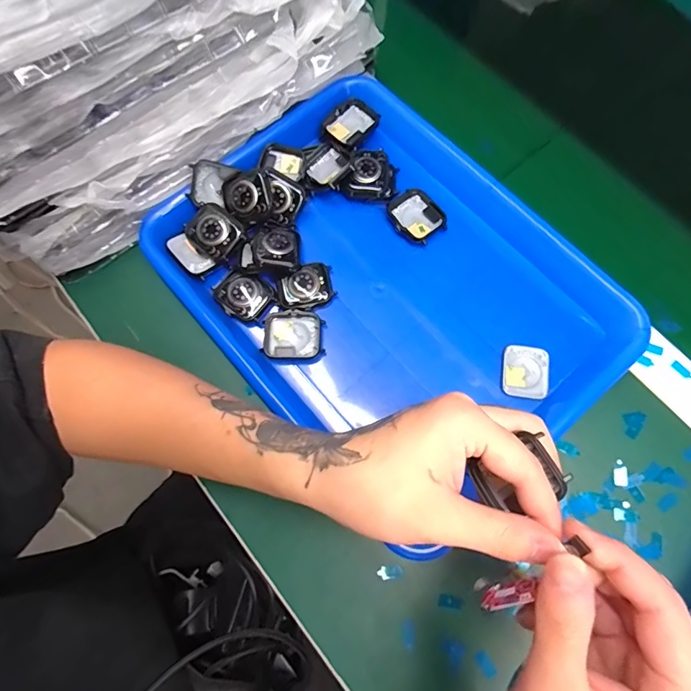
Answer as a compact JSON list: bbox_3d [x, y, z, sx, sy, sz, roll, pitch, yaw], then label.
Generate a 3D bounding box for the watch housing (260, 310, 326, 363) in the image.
[{"bbox_3d":[-0.040,-0.006,0.339,0.047,0.012,0.039,2,73,2],"label":"watch housing"}]

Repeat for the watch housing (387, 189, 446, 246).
[{"bbox_3d":[0.060,-0.108,0.363,0.039,0.008,0.045,-26,74,-6],"label":"watch housing"}]

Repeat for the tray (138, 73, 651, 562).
[{"bbox_3d":[0.033,-0.050,0.341,0.259,0.037,0.332,-42,77,-10],"label":"tray"}]

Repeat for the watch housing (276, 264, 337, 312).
[{"bbox_3d":[-0.031,-0.045,0.345,0.046,0.013,0.031,-26,74,-6],"label":"watch housing"}]

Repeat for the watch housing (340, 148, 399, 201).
[{"bbox_3d":[0.020,-0.143,0.364,0.046,0.019,0.038,-4,73,0],"label":"watch housing"}]

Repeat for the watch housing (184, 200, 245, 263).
[{"bbox_3d":[-0.106,-0.093,0.347,0.038,0.014,0.045,-40,76,-10],"label":"watch housing"}]

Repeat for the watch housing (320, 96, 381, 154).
[{"bbox_3d":[0.003,-0.196,0.386,0.041,0.012,0.048,40,78,12],"label":"watch housing"}]

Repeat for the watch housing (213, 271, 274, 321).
[{"bbox_3d":[-0.081,-0.039,0.348,0.040,0.013,0.035,40,78,12],"label":"watch housing"}]

